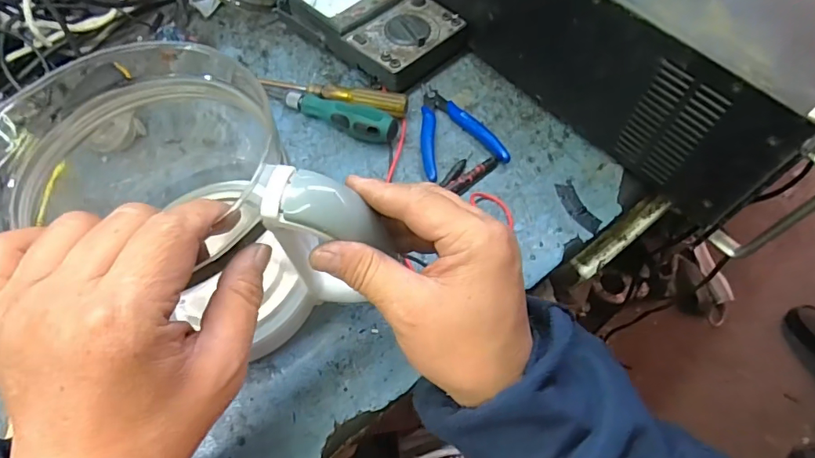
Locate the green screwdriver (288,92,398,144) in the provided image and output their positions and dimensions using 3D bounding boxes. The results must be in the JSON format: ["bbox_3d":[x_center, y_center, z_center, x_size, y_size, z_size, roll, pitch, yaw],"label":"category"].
[{"bbox_3d":[-0.065,-0.110,0.467,0.116,0.031,0.030,28,65,15],"label":"green screwdriver"}]

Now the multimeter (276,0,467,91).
[{"bbox_3d":[-0.038,-0.226,0.521,0.118,0.049,0.201,-40,68,-20],"label":"multimeter"}]

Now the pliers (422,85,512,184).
[{"bbox_3d":[0.039,-0.102,0.473,0.080,0.013,0.118,-18,62,-9],"label":"pliers"}]

